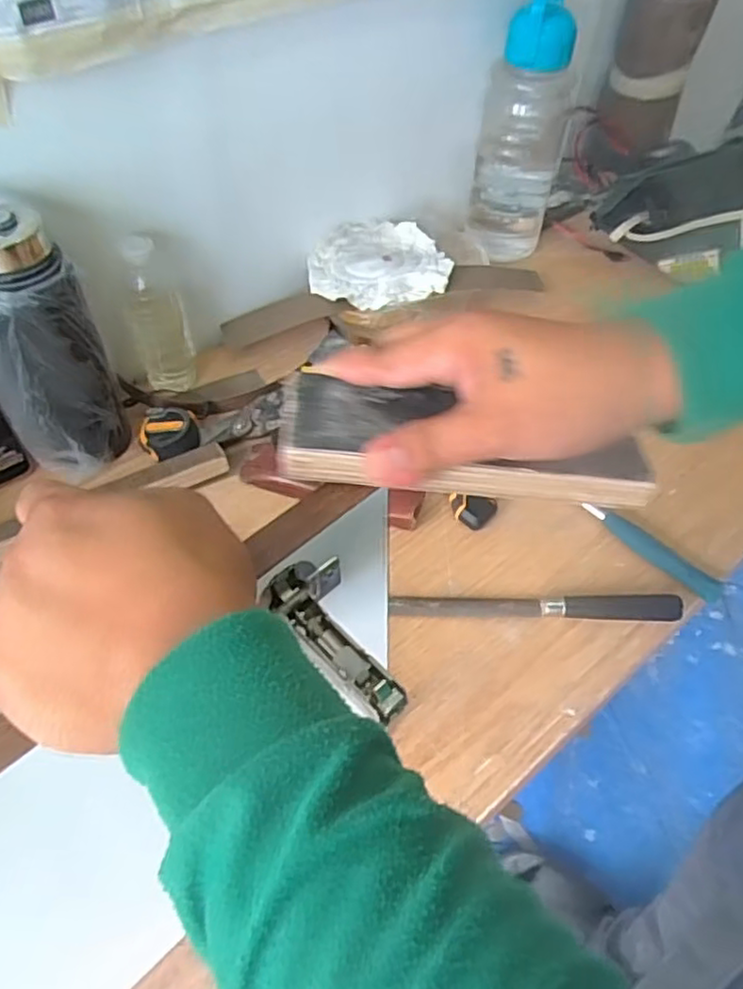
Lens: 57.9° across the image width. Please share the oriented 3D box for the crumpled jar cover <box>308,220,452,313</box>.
[{"bbox_3d":[0.008,-0.293,0.874,0.180,0.041,0.154,-13,55,-13],"label":"crumpled jar cover"}]

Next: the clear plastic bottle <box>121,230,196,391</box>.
[{"bbox_3d":[-0.240,-0.201,0.760,0.056,0.195,0.076,-11,54,-11],"label":"clear plastic bottle"}]

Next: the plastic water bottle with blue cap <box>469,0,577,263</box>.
[{"bbox_3d":[0.201,-0.478,0.900,0.110,0.319,0.085,13,53,7],"label":"plastic water bottle with blue cap"}]

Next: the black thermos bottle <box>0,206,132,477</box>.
[{"bbox_3d":[-0.313,-0.137,0.641,0.106,0.257,0.109,-19,56,-17],"label":"black thermos bottle"}]

